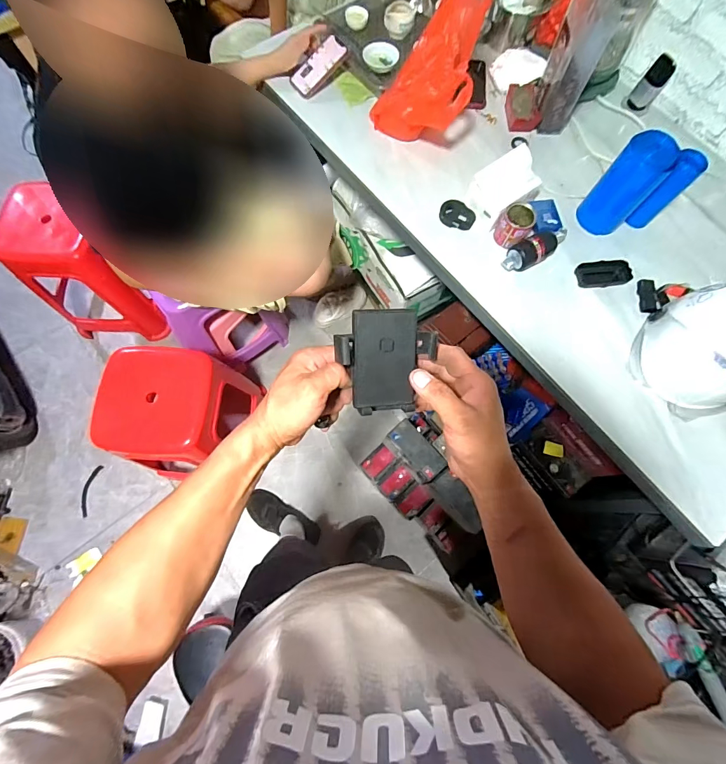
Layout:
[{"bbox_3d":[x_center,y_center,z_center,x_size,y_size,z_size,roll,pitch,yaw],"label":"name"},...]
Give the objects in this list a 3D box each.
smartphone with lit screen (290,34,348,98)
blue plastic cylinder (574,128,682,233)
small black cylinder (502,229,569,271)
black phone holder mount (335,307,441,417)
[{"bbox_3d":[-0.105,-0.761,0.918,0.147,0.012,0.060,-38,98,14],"label":"smartphone with lit screen"},{"bbox_3d":[0.520,-0.392,0.766,0.090,0.189,0.070,39,76,9],"label":"blue plastic cylinder"},{"bbox_3d":[0.362,-0.281,0.799,0.154,0.047,0.060,-33,77,-11],"label":"small black cylinder"},{"bbox_3d":[0.023,-0.020,0.380,0.093,0.026,0.101,-2,106,-5],"label":"black phone holder mount"}]

